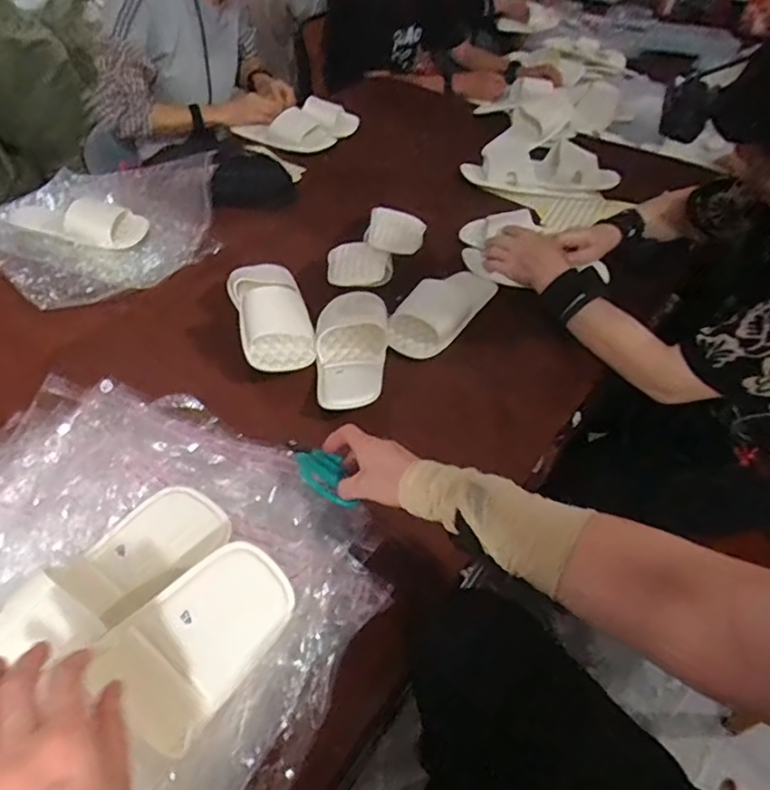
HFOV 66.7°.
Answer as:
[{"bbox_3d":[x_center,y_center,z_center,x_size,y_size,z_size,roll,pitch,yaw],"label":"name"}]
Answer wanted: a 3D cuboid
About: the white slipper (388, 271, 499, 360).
[{"bbox_3d":[0.094,-0.139,0.858,0.089,0.066,0.220,30,50,24],"label":"white slipper"}]

